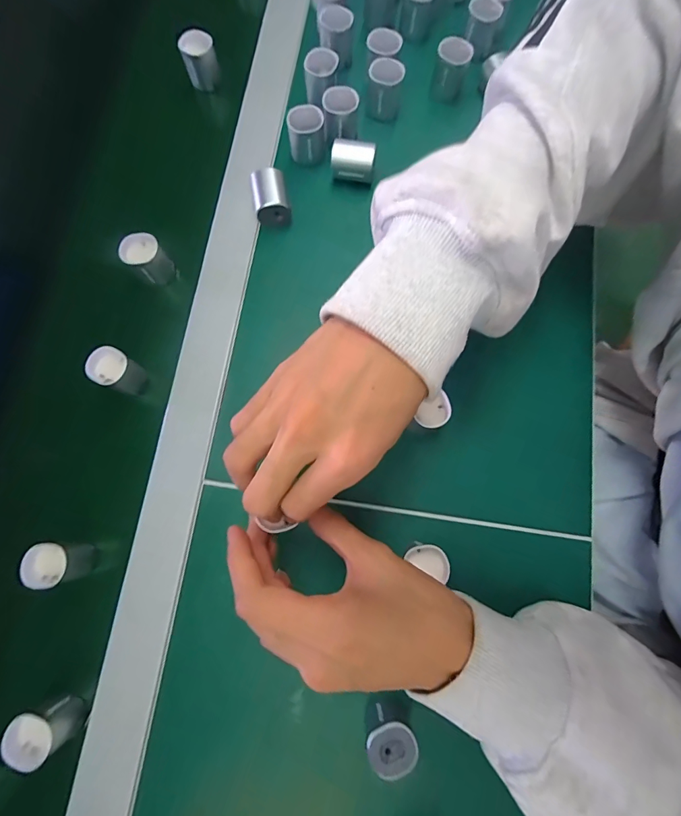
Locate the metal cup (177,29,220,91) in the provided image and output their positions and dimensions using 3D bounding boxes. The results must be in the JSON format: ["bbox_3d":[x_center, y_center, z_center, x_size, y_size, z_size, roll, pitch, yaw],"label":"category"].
[{"bbox_3d":[-0.135,-0.337,0.395,0.031,0.035,0.031,0,77,0],"label":"metal cup"}]

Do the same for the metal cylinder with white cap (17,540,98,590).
[{"bbox_3d":[-0.201,0.110,0.293,0.026,0.043,0.029,-7,78,-1],"label":"metal cylinder with white cap"}]

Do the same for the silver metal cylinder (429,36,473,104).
[{"bbox_3d":[0.100,-0.305,0.369,0.029,0.032,0.033,13,78,3],"label":"silver metal cylinder"}]

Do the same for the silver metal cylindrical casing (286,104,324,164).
[{"bbox_3d":[-0.031,-0.241,0.358,0.030,0.032,0.026,3,77,1],"label":"silver metal cylindrical casing"}]

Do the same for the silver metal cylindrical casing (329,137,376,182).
[{"bbox_3d":[0.011,-0.216,0.356,0.037,0.025,0.023,8,78,2],"label":"silver metal cylindrical casing"}]

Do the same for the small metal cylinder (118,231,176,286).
[{"bbox_3d":[-0.164,-0.126,0.347,0.030,0.034,0.031,0,77,0],"label":"small metal cylinder"}]

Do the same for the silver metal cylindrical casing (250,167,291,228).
[{"bbox_3d":[-0.060,-0.180,0.349,0.028,0.023,0.041,-11,78,-2],"label":"silver metal cylindrical casing"}]

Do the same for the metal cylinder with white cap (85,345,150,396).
[{"bbox_3d":[-0.177,-0.028,0.326,0.024,0.047,0.028,22,79,5],"label":"metal cylinder with white cap"}]

